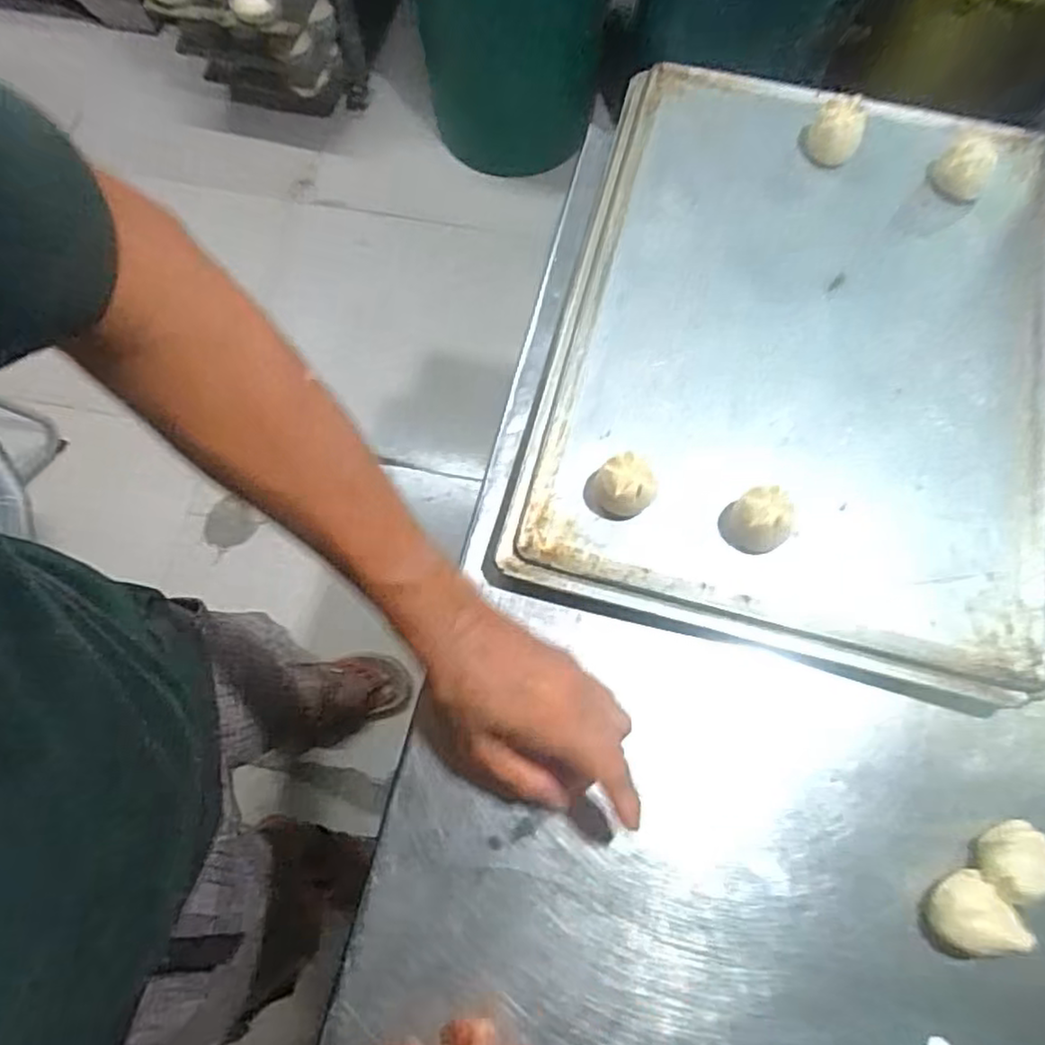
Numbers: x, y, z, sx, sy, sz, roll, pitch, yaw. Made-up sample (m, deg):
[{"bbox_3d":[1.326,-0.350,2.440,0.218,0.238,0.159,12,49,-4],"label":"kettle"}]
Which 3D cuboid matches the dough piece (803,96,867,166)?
[{"bbox_3d":[0.246,-0.305,0.537,0.039,0.038,0.034,29,75,8],"label":"dough piece"}]

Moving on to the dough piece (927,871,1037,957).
[{"bbox_3d":[0.248,0.219,0.382,0.042,0.029,0.037,-20,74,-6],"label":"dough piece"}]

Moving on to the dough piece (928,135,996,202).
[{"bbox_3d":[0.336,-0.268,0.525,0.040,0.033,0.035,39,77,11],"label":"dough piece"}]

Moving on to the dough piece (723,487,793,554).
[{"bbox_3d":[0.150,0.001,0.436,0.034,0.036,0.036,0,73,0],"label":"dough piece"}]

